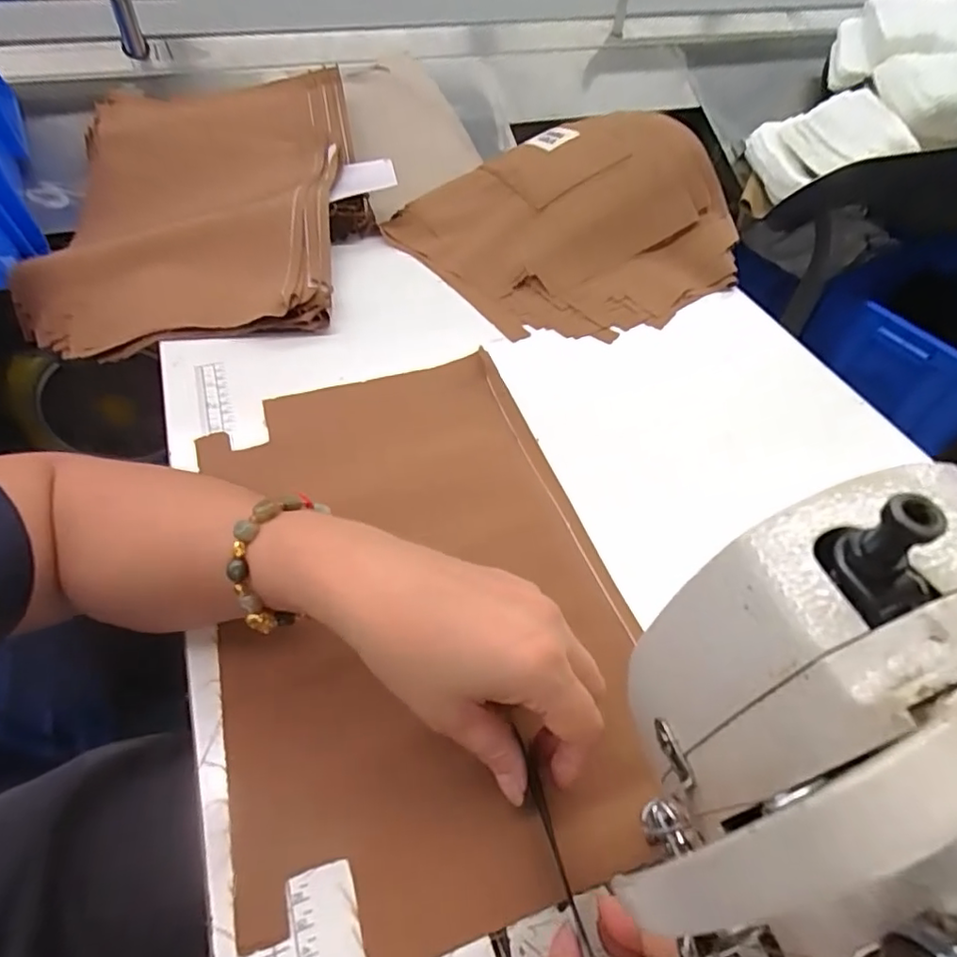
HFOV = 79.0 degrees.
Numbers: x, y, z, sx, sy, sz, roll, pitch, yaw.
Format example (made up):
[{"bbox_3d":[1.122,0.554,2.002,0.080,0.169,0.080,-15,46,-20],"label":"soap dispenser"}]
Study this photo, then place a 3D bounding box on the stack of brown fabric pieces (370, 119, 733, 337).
[{"bbox_3d":[0.088,-0.273,0.579,0.280,0.083,0.285,-28,58,-23],"label":"stack of brown fabric pieces"}]

